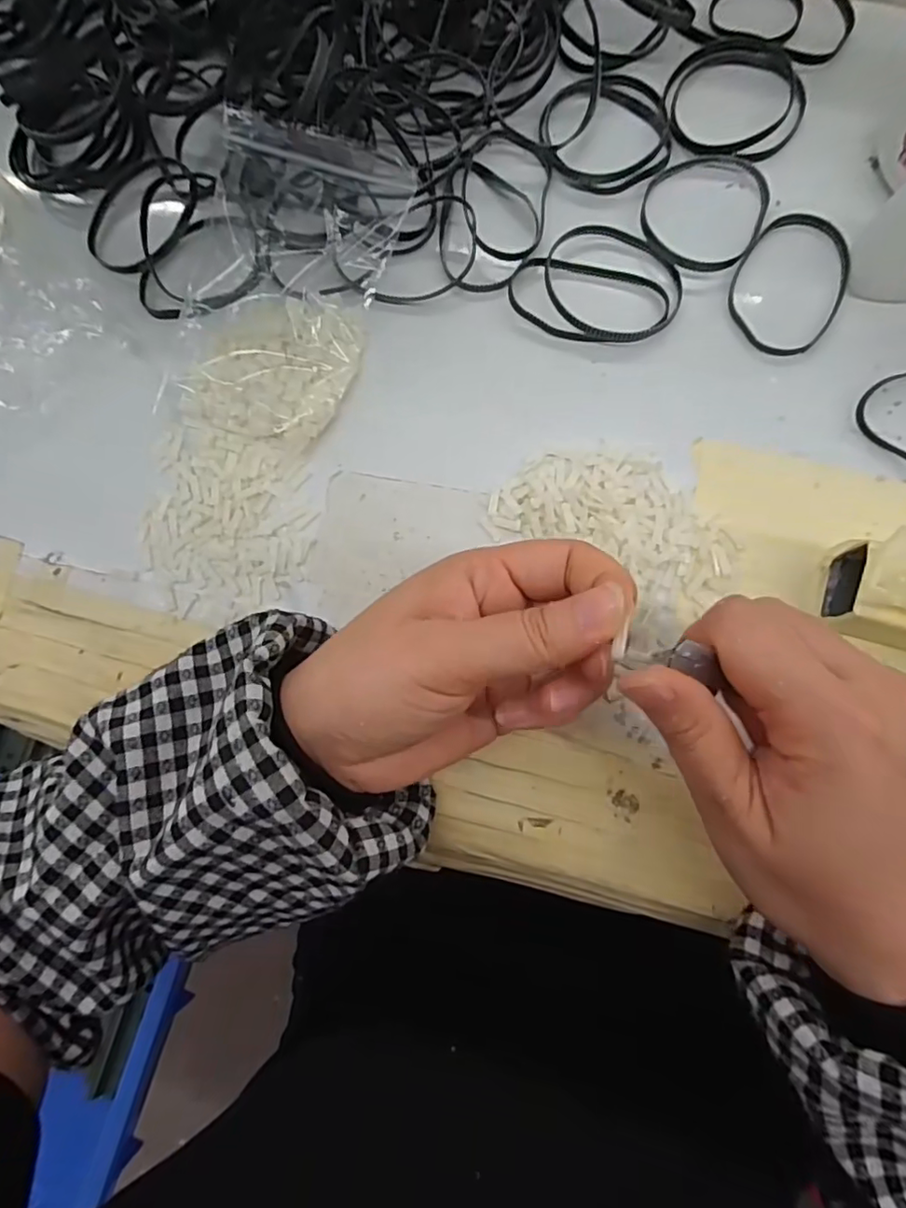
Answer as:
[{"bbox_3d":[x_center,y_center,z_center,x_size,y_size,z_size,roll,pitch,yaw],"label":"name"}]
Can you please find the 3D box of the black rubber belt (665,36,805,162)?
[{"bbox_3d":[0.135,-0.243,0.277,0.064,0.005,0.065,-1,83,5],"label":"black rubber belt"}]

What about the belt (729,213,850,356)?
[{"bbox_3d":[0.153,-0.146,0.262,0.049,0.004,0.068,28,86,8],"label":"belt"}]

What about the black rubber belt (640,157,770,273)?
[{"bbox_3d":[0.117,-0.183,0.271,0.055,0.005,0.061,20,85,7],"label":"black rubber belt"}]

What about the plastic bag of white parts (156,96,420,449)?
[{"bbox_3d":[-0.080,-0.153,0.269,0.086,0.031,0.150,18,85,7],"label":"plastic bag of white parts"}]

